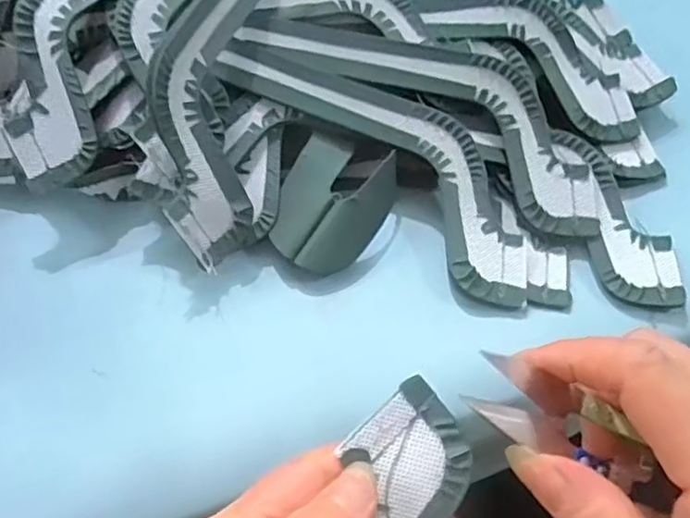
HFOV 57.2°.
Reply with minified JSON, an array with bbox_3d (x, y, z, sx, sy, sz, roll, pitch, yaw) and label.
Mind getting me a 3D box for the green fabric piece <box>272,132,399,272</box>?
[{"bbox_3d":[-0.008,-0.026,0.325,0.052,0.023,0.068,26,65,11],"label":"green fabric piece"}]

